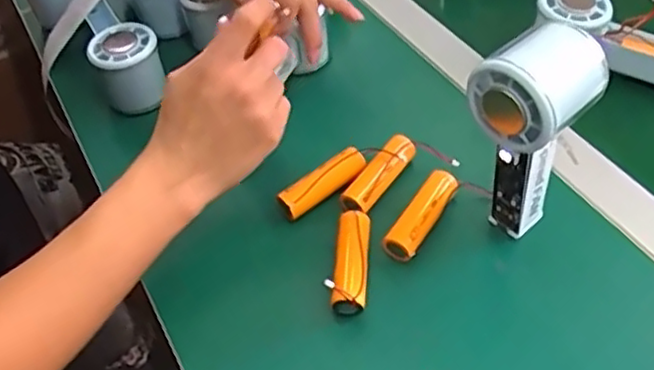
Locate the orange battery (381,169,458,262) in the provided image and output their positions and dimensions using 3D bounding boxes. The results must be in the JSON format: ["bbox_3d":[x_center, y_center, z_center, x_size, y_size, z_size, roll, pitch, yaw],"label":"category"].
[{"bbox_3d":[0.068,0.023,0.475,0.023,0.026,0.074,24,55,25],"label":"orange battery"}]

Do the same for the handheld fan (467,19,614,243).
[{"bbox_3d":[0.124,-0.022,0.419,0.052,0.159,0.062,34,60,31],"label":"handheld fan"}]

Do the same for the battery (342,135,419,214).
[{"bbox_3d":[0.039,-0.008,0.494,0.022,0.022,0.073,29,58,28],"label":"battery"}]

